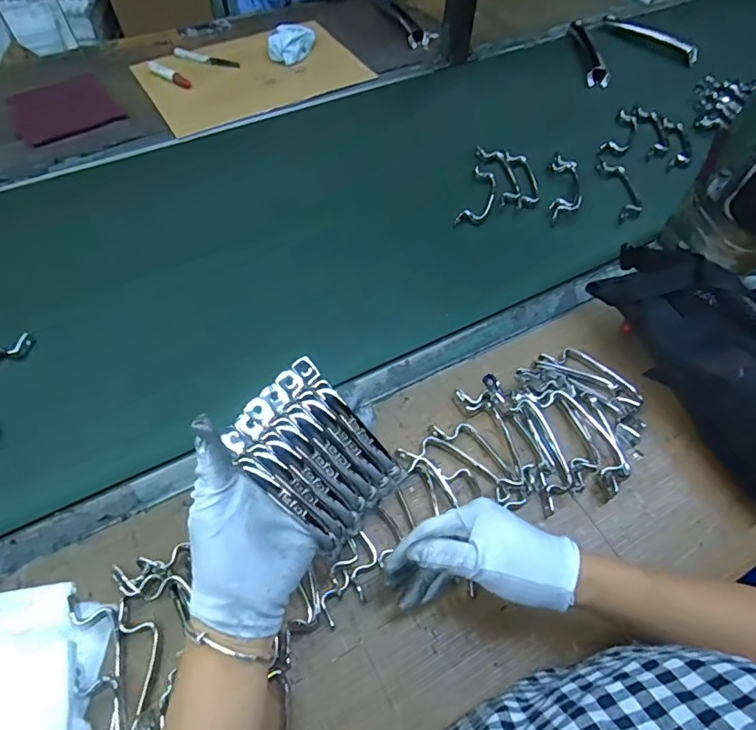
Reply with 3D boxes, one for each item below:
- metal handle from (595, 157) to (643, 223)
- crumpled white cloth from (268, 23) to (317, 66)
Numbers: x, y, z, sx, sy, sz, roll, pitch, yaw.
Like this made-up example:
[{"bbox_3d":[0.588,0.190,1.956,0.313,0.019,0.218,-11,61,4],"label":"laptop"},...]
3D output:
[{"bbox_3d":[0.357,-0.262,0.736,0.045,0.014,0.137,-1,58,-3],"label":"metal handle"},{"bbox_3d":[-0.157,-0.585,0.909,0.065,0.034,0.080,13,59,5],"label":"crumpled white cloth"}]

